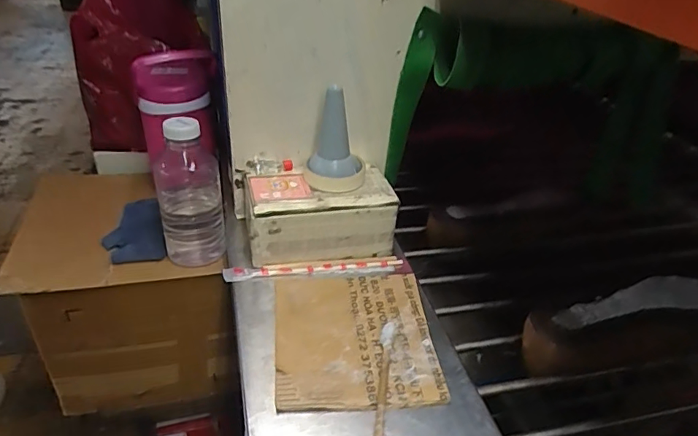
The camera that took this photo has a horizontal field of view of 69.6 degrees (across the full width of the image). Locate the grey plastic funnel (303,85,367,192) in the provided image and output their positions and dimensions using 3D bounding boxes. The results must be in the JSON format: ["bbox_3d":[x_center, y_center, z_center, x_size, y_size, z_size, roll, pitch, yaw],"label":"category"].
[{"bbox_3d":[-0.016,-0.106,0.655,0.081,0.120,0.080,5,33,2],"label":"grey plastic funnel"}]

